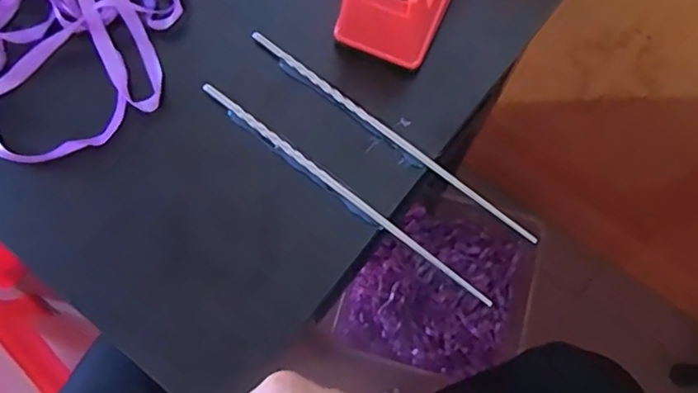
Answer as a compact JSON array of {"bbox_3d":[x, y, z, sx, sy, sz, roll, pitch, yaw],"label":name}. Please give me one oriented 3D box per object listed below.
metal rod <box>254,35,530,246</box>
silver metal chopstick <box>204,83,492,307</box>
[{"bbox_3d":[0.024,-0.042,0.370,0.220,0.005,0.008,36,76,11],"label":"metal rod"},{"bbox_3d":[-0.006,-0.004,0.360,0.218,0.005,0.007,37,77,11],"label":"silver metal chopstick"}]

